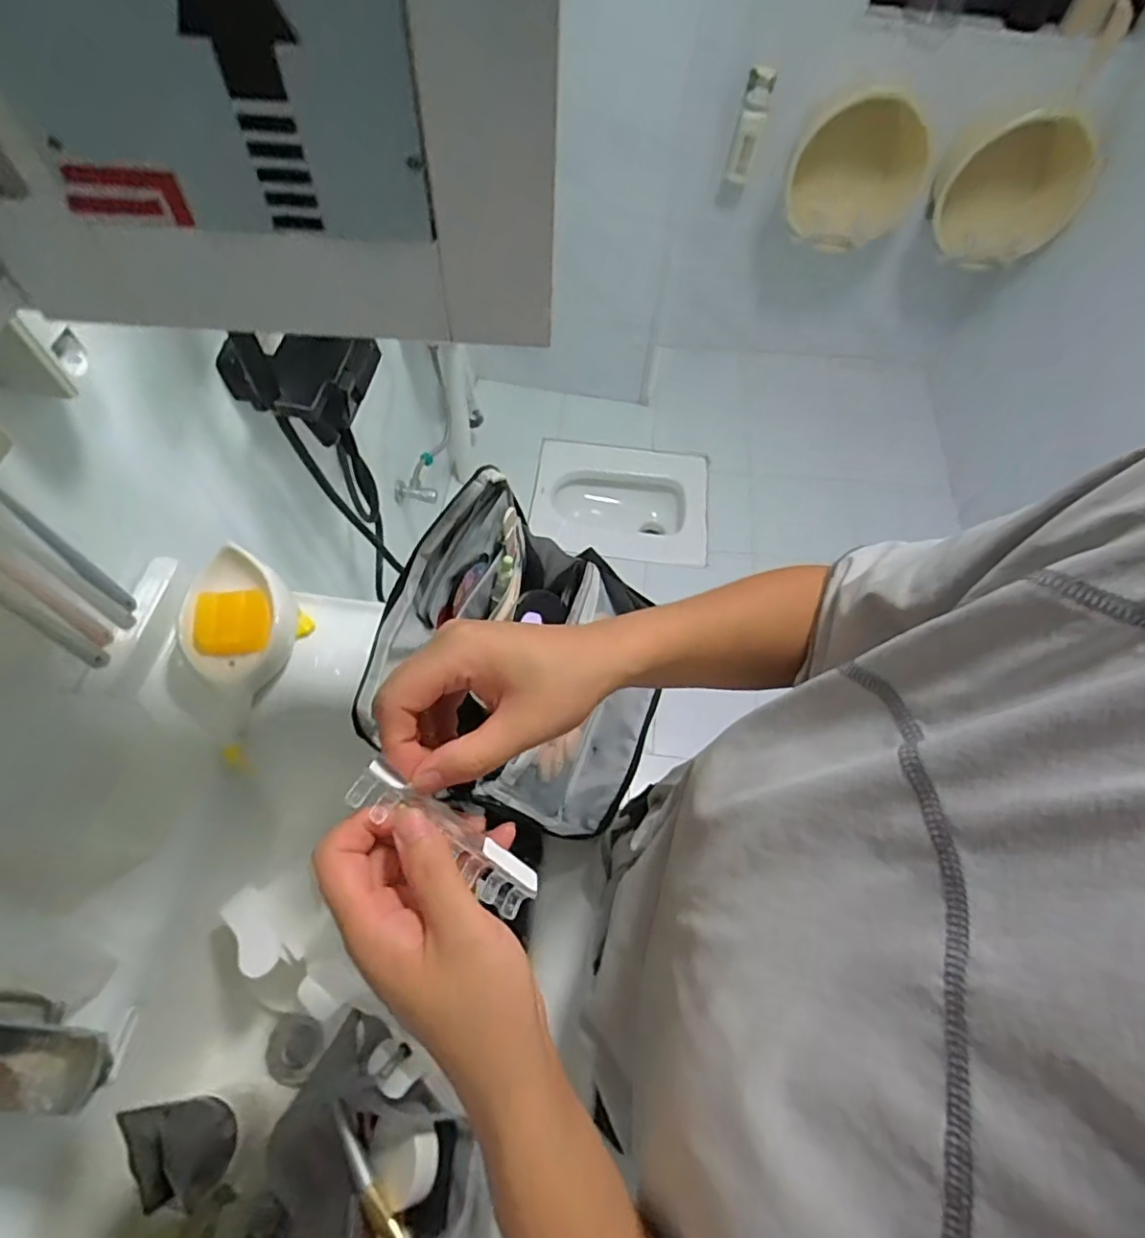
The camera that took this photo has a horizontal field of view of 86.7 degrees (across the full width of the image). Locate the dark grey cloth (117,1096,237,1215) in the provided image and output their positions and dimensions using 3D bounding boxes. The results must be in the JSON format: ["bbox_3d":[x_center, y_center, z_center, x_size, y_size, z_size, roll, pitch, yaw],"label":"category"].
[{"bbox_3d":[-0.258,0.354,0.410,0.009,0.114,0.064,-37,69,-20],"label":"dark grey cloth"}]

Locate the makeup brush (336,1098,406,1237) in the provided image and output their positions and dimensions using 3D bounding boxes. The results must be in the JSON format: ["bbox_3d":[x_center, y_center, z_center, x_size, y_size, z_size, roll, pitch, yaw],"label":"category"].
[{"bbox_3d":[-0.163,0.453,0.483,0.020,0.018,0.126,-32,67,-19],"label":"makeup brush"}]

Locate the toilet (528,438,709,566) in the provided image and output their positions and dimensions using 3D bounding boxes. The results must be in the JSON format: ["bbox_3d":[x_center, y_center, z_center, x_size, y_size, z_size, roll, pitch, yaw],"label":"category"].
[{"bbox_3d":[0.148,-0.335,1.857,0.527,0.198,0.440,8,61,1],"label":"toilet"}]

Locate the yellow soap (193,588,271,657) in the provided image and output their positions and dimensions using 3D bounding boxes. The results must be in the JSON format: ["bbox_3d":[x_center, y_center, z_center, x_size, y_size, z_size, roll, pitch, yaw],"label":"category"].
[{"bbox_3d":[-0.318,0.004,0.568,0.063,0.016,0.060,-6,86,-20],"label":"yellow soap"}]

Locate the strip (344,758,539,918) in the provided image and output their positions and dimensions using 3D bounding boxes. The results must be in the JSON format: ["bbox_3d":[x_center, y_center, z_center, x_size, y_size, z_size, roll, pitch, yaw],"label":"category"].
[{"bbox_3d":[-0.054,0.094,0.261,0.091,0.015,0.023,38,64,-7],"label":"strip"}]

